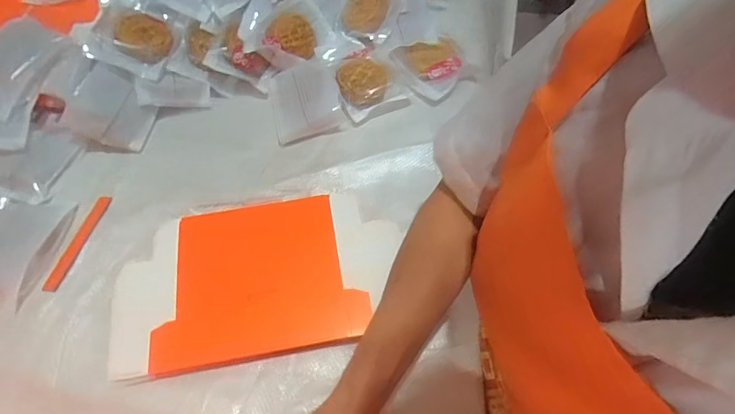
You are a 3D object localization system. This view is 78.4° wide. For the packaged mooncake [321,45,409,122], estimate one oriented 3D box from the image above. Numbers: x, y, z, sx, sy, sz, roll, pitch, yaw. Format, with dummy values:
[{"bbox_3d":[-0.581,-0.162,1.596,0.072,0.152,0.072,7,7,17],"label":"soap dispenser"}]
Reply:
[{"bbox_3d":[-0.008,-0.176,0.606,0.089,0.023,0.122,-18,61,-10],"label":"packaged mooncake"}]

